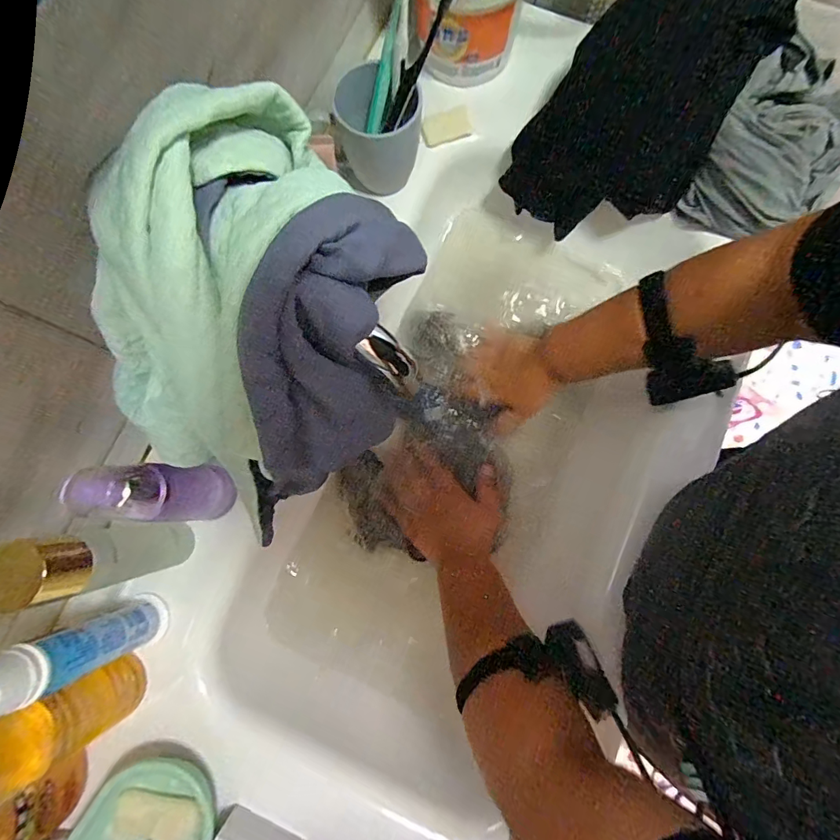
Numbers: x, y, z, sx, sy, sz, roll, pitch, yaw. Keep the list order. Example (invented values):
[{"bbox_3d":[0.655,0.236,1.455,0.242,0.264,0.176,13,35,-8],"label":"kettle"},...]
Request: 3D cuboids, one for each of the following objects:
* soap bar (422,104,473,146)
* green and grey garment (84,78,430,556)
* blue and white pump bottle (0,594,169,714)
[{"bbox_3d":[0.030,-0.329,0.481,0.058,0.005,0.030,-23,124,-8],"label":"soap bar"},{"bbox_3d":[-0.072,-0.060,0.215,0.126,0.110,0.189,11,80,3],"label":"green and grey garment"},{"bbox_3d":[-0.256,0.172,0.317,0.032,0.169,0.037,-27,80,-3],"label":"blue and white pump bottle"}]

